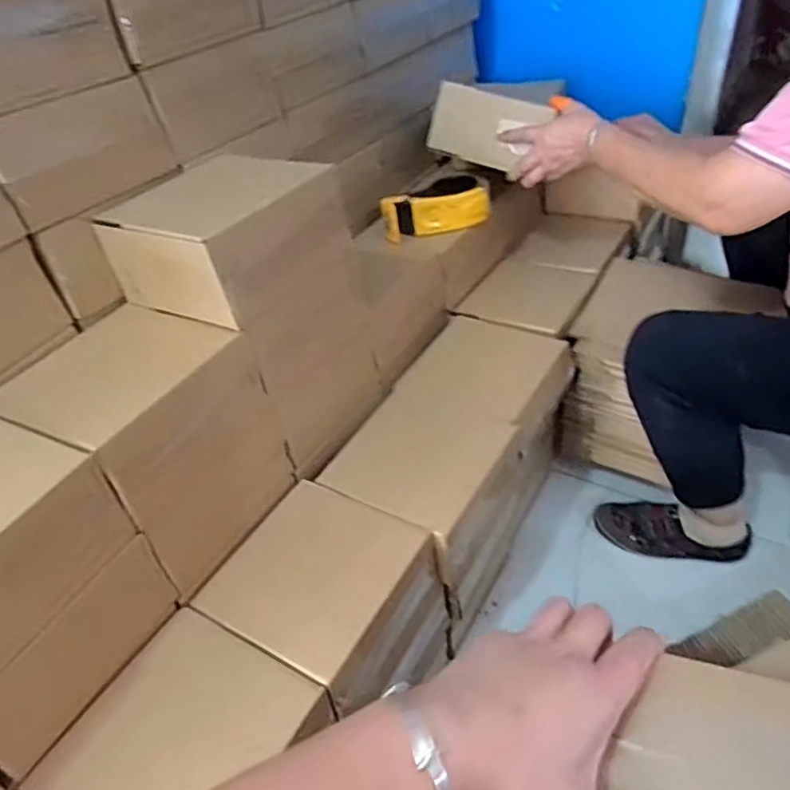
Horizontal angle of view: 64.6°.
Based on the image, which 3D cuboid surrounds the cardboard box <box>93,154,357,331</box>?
[{"bbox_3d":[-0.189,-0.183,0.714,0.182,0.104,0.206,21,48,30],"label":"cardboard box"}]

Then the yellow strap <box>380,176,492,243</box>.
[{"bbox_3d":[0.069,-0.308,1.028,0.182,0.057,0.084,-14,40,-8],"label":"yellow strap"}]

